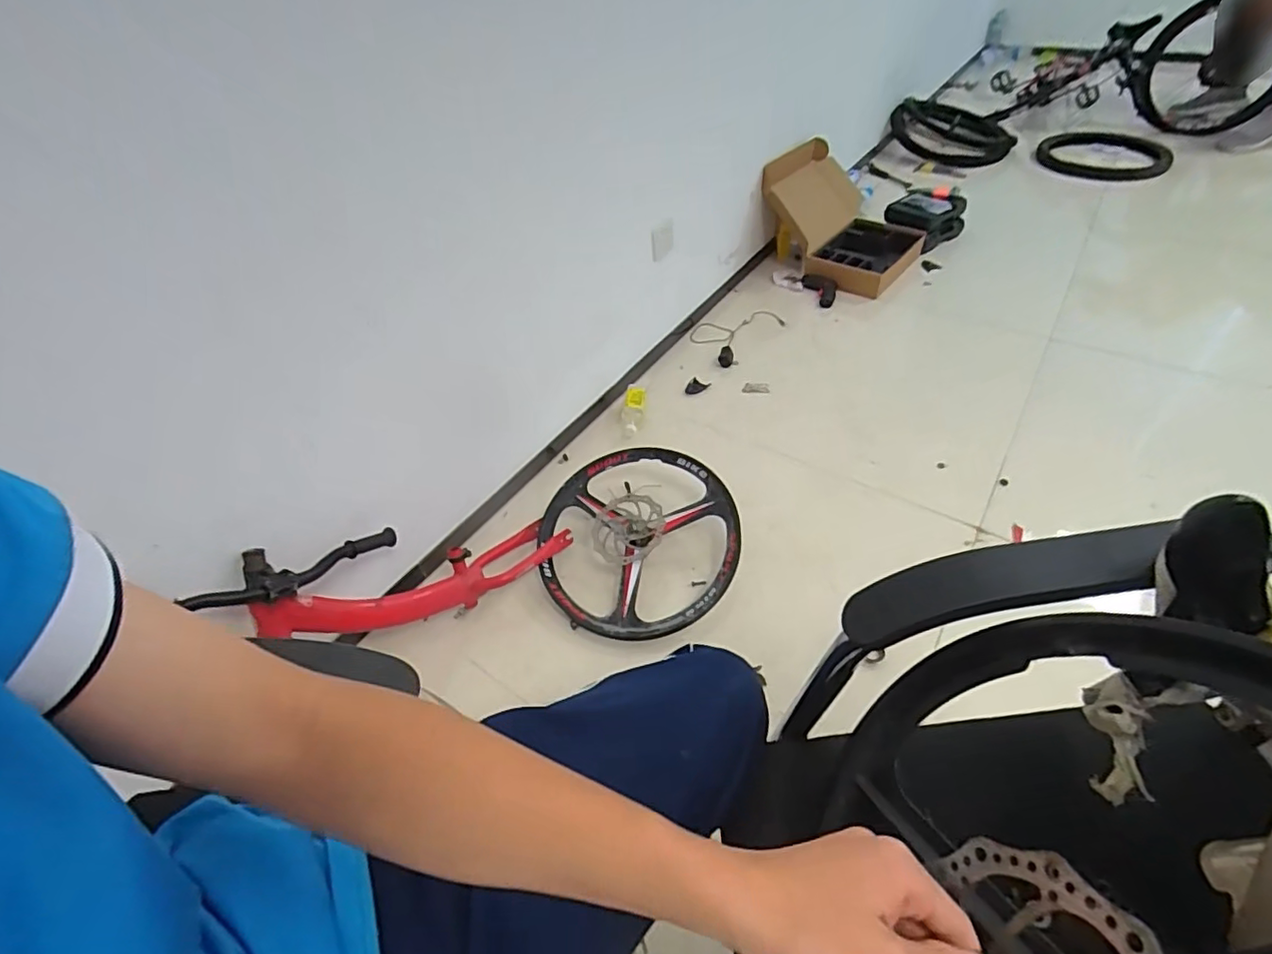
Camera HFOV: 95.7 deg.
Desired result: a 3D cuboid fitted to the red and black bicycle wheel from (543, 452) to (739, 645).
[{"bbox_3d":[0.006,0.133,1.205,0.417,0.117,0.417,-5,59,9],"label":"red and black bicycle wheel"}]

